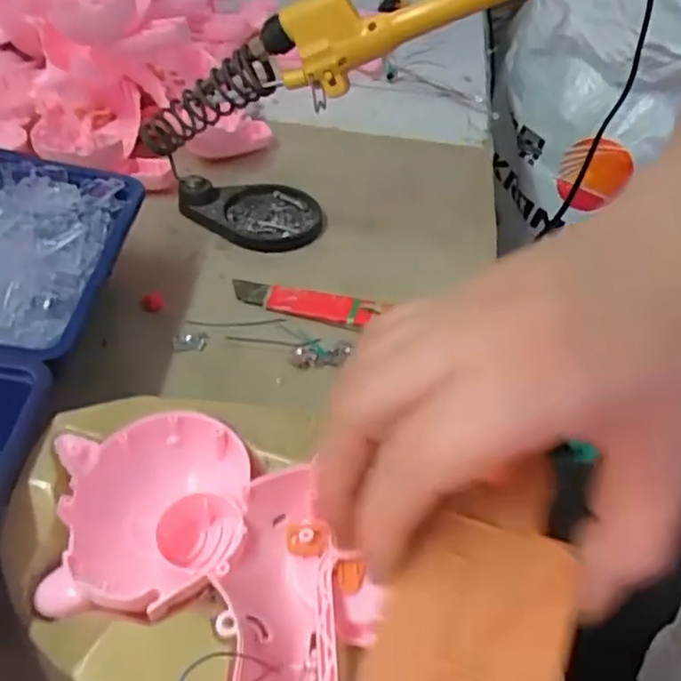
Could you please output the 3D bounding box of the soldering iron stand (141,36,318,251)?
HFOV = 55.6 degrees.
[{"bbox_3d":[-0.061,-0.124,0.403,0.108,0.103,0.066,23,47,17],"label":"soldering iron stand"}]

